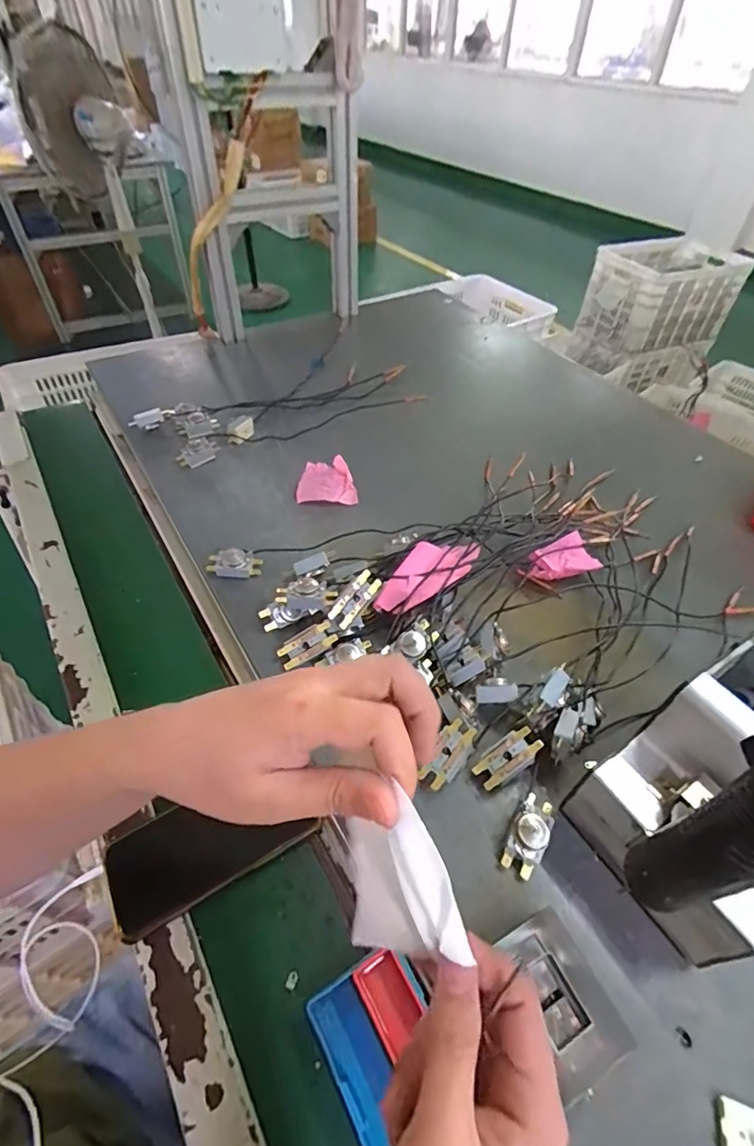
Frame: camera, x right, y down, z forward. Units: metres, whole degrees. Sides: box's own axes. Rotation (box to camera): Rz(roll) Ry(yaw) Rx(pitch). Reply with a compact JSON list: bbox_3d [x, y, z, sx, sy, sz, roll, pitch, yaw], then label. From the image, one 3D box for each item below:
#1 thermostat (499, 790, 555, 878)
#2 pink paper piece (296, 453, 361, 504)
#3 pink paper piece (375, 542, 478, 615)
[{"bbox_3d":[0.119,0.205,0.396,0.028,0.028,0.058,23,52,18],"label":"thermostat"},{"bbox_3d":[-0.067,-0.127,0.689,0.078,0.022,0.075,1,48,-1],"label":"pink paper piece"},{"bbox_3d":[0.051,-0.001,0.527,0.130,0.014,0.052,-34,76,-16],"label":"pink paper piece"}]

